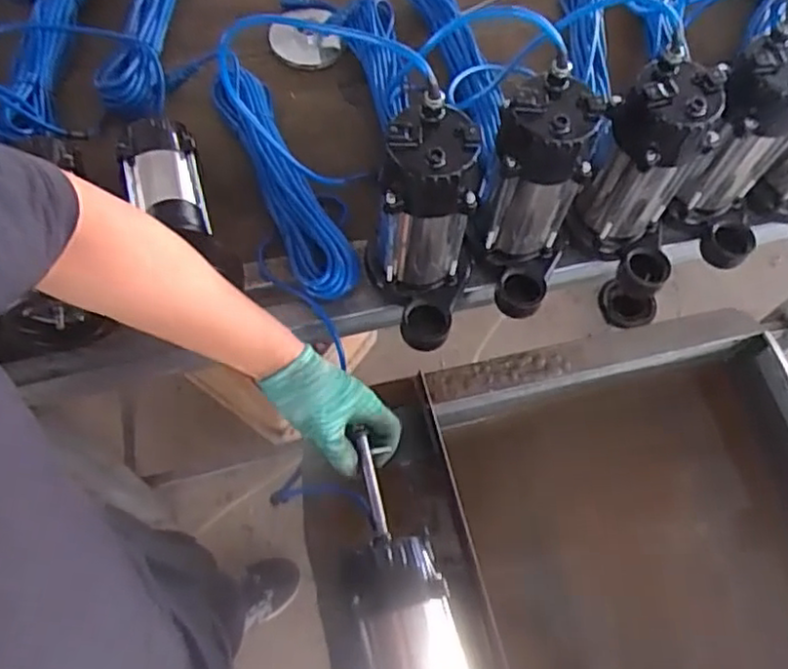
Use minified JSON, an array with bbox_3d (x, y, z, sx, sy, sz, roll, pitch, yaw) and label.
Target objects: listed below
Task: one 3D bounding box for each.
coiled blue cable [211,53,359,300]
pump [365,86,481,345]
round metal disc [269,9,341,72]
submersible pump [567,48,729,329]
[{"bbox_3d":[-0.142,-0.203,0.831,0.072,0.055,0.361,-22,68,-13],"label":"coiled blue cable"},{"bbox_3d":[0.026,-0.102,0.693,0.114,0.223,0.142,14,65,3],"label":"pump"},{"bbox_3d":[-0.129,-0.423,0.969,0.095,0.016,0.097,-1,81,4],"label":"round metal disc"},{"bbox_3d":[0.279,-0.166,0.736,0.130,0.220,0.121,21,66,6],"label":"submersible pump"}]

